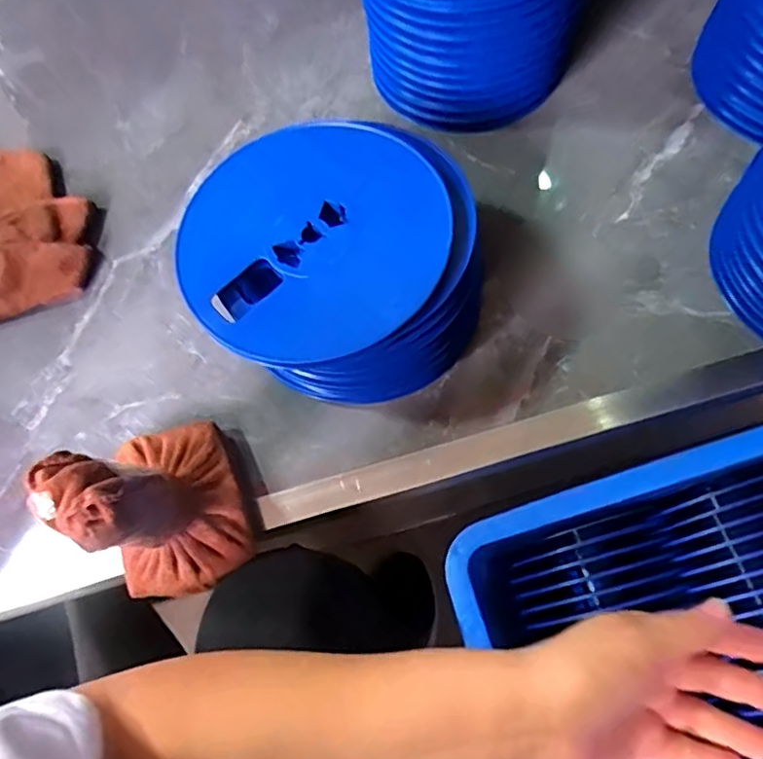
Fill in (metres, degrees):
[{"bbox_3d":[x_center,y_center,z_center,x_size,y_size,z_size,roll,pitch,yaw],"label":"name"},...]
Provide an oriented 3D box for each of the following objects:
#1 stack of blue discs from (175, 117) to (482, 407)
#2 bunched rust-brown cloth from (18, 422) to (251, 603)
[{"bbox_3d":[-0.031,-0.072,0.421,0.181,0.109,0.166,-15,67,0],"label":"stack of blue discs"},{"bbox_3d":[-0.143,0.079,0.381,0.089,0.120,0.108,-17,69,1],"label":"bunched rust-brown cloth"}]

